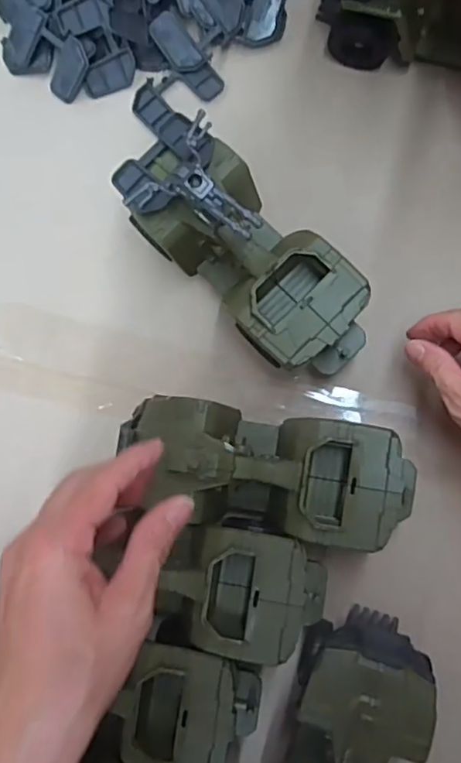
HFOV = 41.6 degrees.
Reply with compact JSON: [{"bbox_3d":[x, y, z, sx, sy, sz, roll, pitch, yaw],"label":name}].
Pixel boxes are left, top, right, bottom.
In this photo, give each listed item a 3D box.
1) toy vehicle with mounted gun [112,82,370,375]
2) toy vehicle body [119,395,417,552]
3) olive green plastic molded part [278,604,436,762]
[{"bbox_3d":[0.004,-0.094,0.419,0.081,0.099,0.214,-43,83,0],"label":"toy vehicle with mounted gun"},{"bbox_3d":[0.025,0.061,0.417,0.185,0.079,0.091,8,86,6],"label":"toy vehicle body"},{"bbox_3d":[0.070,0.248,0.393,0.083,0.077,0.192,17,87,6],"label":"olive green plastic molded part"}]

